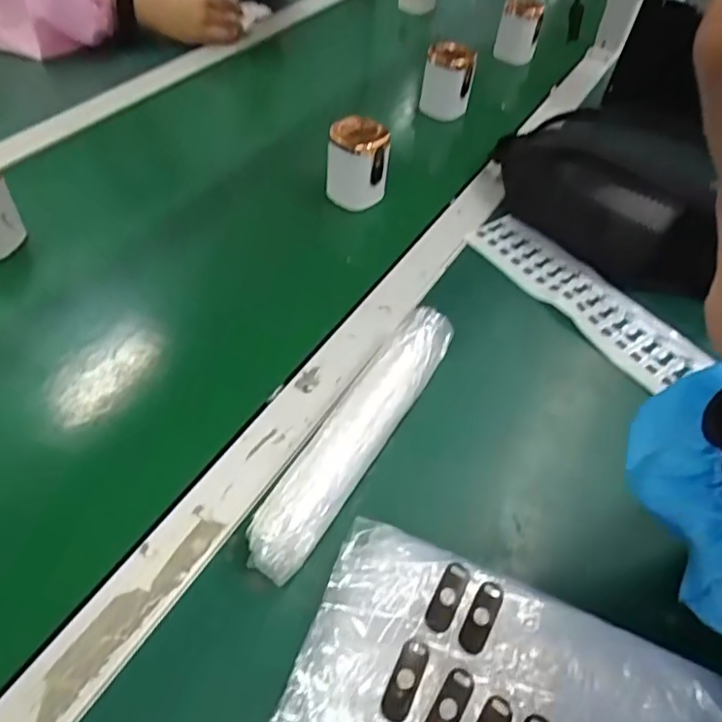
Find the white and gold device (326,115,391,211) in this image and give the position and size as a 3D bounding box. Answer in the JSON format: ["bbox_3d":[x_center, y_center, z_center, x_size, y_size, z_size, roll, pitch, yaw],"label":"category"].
[{"bbox_3d":[-0.003,-0.205,0.623,0.061,0.085,0.053,8,48,1],"label":"white and gold device"}]

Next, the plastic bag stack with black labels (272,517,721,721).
[{"bbox_3d":[0.076,0.179,0.313,0.216,0.025,0.121,20,50,12],"label":"plastic bag stack with black labels"}]

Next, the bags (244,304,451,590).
[{"bbox_3d":[0.000,0.048,0.414,0.037,0.044,0.225,26,51,16],"label":"bags"}]

